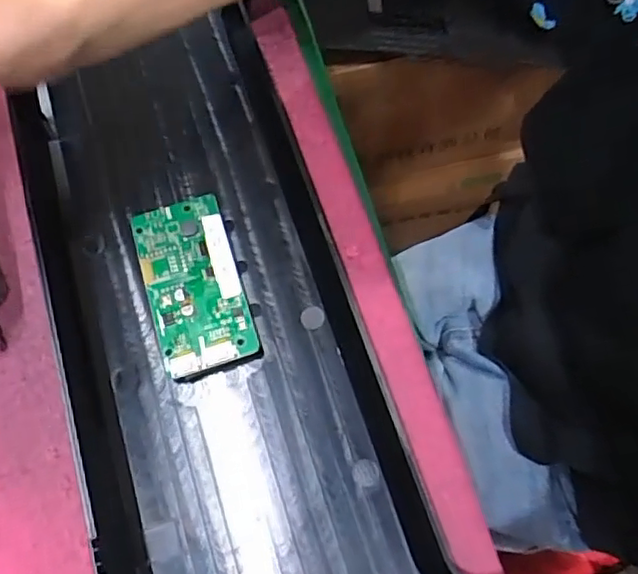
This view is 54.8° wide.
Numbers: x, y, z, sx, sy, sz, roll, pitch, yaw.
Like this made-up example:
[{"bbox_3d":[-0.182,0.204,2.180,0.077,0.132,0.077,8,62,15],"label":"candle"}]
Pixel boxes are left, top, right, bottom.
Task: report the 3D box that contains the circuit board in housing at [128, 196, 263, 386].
[{"bbox_3d":[-0.066,-0.001,0.323,0.047,0.014,0.096,-17,70,-6],"label":"circuit board in housing"}]

